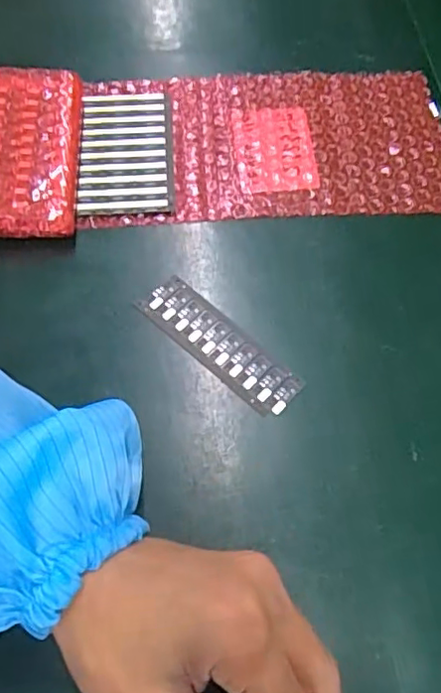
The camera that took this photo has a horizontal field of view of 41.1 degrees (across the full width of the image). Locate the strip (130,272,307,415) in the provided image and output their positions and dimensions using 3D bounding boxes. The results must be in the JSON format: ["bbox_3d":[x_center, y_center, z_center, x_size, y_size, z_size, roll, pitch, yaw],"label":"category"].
[{"bbox_3d":[0.000,-0.002,0.322,0.098,0.004,0.031,40,70,17],"label":"strip"}]

